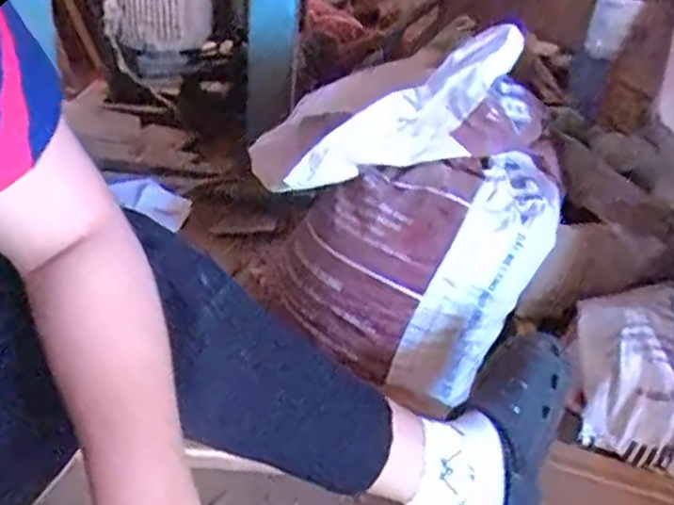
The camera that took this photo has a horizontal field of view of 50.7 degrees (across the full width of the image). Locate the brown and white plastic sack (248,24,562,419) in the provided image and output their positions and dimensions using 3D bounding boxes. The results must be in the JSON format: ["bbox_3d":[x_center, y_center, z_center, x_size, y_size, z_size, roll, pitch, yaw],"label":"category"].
[{"bbox_3d":[0.097,-0.060,0.956,0.279,0.390,0.321,-20,36,-41],"label":"brown and white plastic sack"}]

